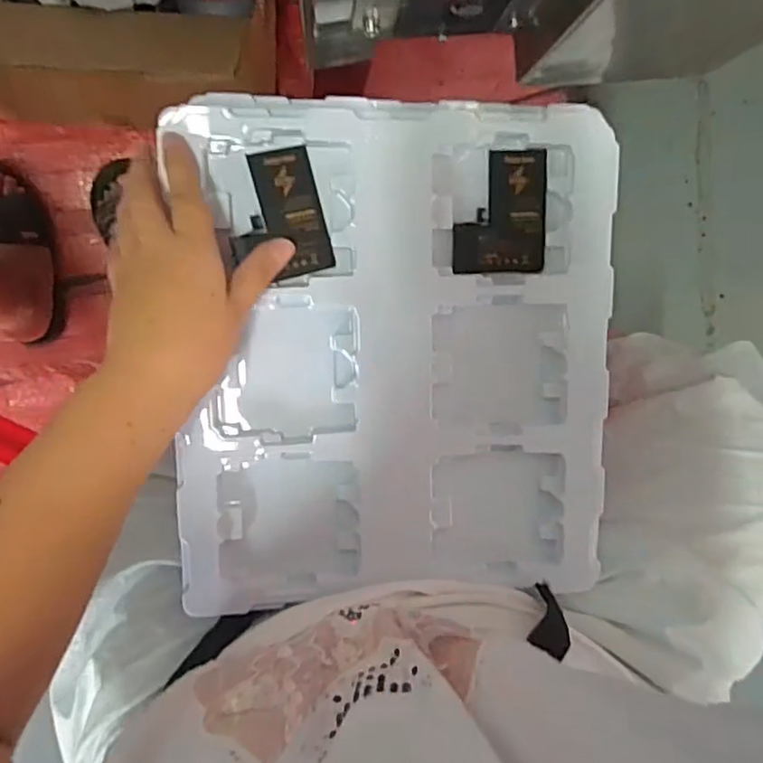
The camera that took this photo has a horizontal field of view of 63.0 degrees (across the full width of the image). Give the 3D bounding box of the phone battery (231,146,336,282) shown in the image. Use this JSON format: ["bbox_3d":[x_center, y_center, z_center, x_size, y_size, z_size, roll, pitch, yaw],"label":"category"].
[{"bbox_3d":[-0.064,-0.101,0.379,0.061,0.007,0.075,-16,99,-20],"label":"phone battery"}]

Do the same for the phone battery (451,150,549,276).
[{"bbox_3d":[0.077,-0.109,0.400,0.061,0.005,0.076,-2,97,-7],"label":"phone battery"}]

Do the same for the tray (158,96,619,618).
[{"bbox_3d":[0.016,-0.016,0.405,0.280,0.021,0.317,-1,95,-7],"label":"tray"}]

